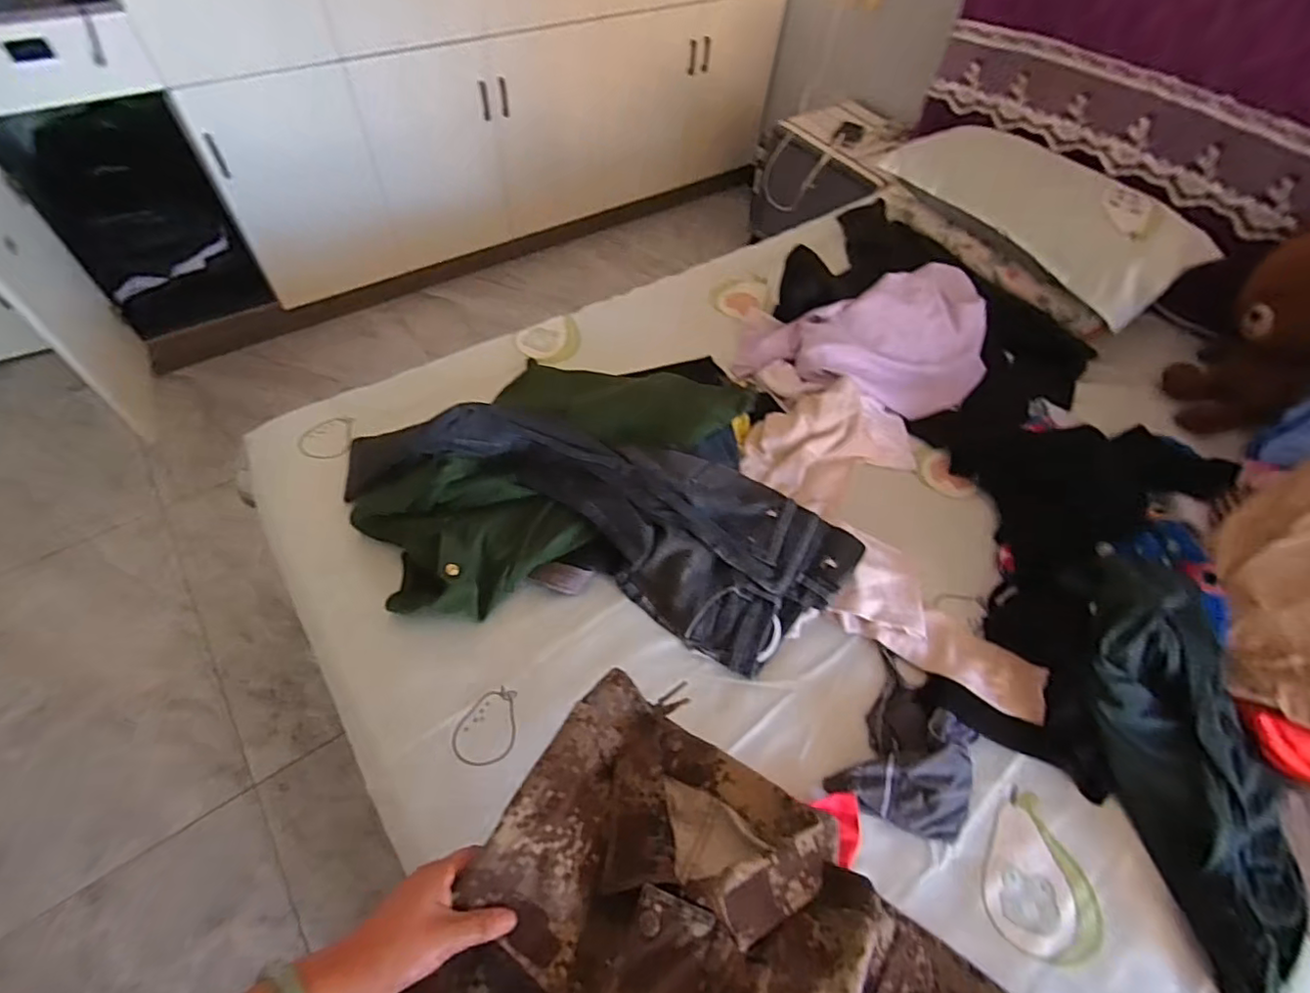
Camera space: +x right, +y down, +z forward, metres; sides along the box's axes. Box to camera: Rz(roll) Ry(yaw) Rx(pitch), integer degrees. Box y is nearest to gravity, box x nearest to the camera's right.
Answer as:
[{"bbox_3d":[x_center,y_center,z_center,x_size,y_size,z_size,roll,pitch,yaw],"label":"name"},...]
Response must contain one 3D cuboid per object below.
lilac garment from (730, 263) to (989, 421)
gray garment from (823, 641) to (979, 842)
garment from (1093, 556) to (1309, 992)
[{"bbox_3d":[0.438,-0.328,1.210,0.490,0.128,0.331,-8,57,-10],"label":"lilac garment"},{"bbox_3d":[0.358,0.330,0.803,0.161,0.046,0.234,23,57,11],"label":"gray garment"},{"bbox_3d":[0.682,0.335,0.751,0.197,0.086,0.520,0,71,-5],"label":"garment"}]

